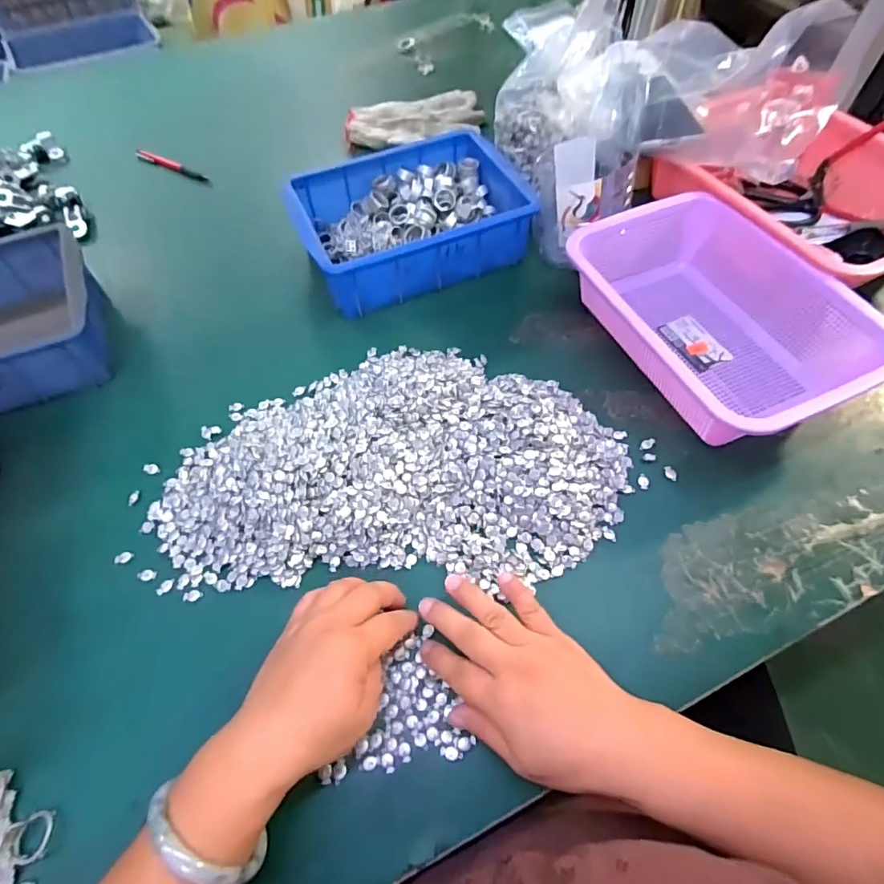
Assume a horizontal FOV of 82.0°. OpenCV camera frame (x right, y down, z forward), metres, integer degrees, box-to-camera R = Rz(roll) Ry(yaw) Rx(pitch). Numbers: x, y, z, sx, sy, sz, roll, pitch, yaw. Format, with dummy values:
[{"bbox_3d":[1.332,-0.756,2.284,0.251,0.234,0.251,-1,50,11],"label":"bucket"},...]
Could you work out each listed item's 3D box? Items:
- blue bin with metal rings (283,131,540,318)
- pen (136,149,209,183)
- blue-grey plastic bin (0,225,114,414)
[{"bbox_3d":[-0.037,-0.249,0.575,0.236,0.071,0.172,-21,60,-11],"label":"blue bin with metal rings"},{"bbox_3d":[-0.376,-0.383,0.702,0.133,0.013,0.014,24,62,16],"label":"pen"},{"bbox_3d":[-0.456,-0.100,0.493,0.233,0.070,0.180,-26,61,-14],"label":"blue-grey plastic bin"}]

